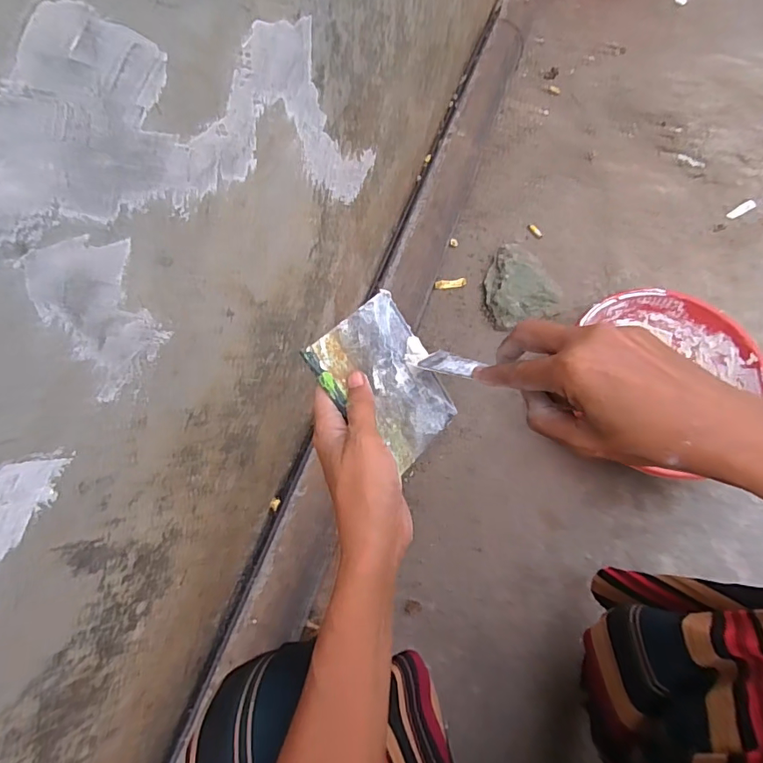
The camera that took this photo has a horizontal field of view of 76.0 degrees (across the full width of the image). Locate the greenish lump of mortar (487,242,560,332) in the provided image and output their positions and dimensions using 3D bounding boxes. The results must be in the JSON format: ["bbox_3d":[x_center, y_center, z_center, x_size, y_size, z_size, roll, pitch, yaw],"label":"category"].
[{"bbox_3d":[0.224,-0.160,0.782,0.121,0.051,0.128,0,67,1],"label":"greenish lump of mortar"}]

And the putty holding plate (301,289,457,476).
[{"bbox_3d":[0.007,0.002,0.363,0.088,0.007,0.117,-43,109,-31],"label":"putty holding plate"}]

